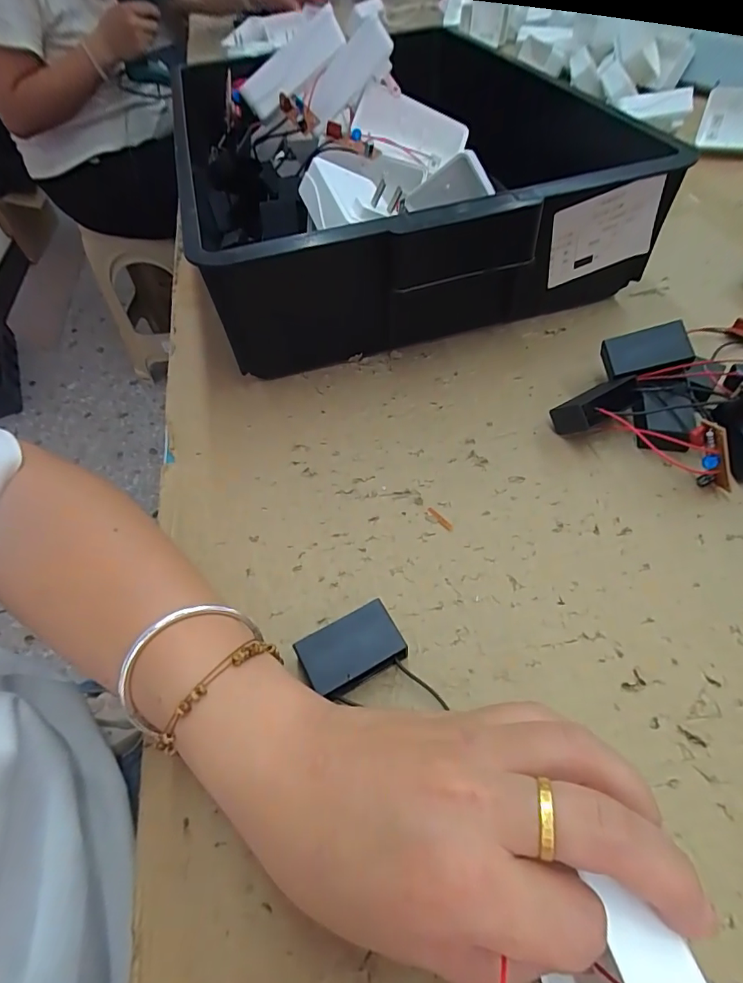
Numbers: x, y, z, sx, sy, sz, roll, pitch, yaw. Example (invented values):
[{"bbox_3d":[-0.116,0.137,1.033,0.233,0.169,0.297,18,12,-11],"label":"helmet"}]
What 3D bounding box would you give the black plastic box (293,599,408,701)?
[{"bbox_3d":[-0.009,0.079,0.230,0.046,0.017,0.031,-25,55,-13],"label":"black plastic box"}]

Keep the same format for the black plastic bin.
[{"bbox_3d":[0.022,-0.242,0.396,0.318,0.128,0.277,-15,53,-6],"label":"black plastic bin"}]

